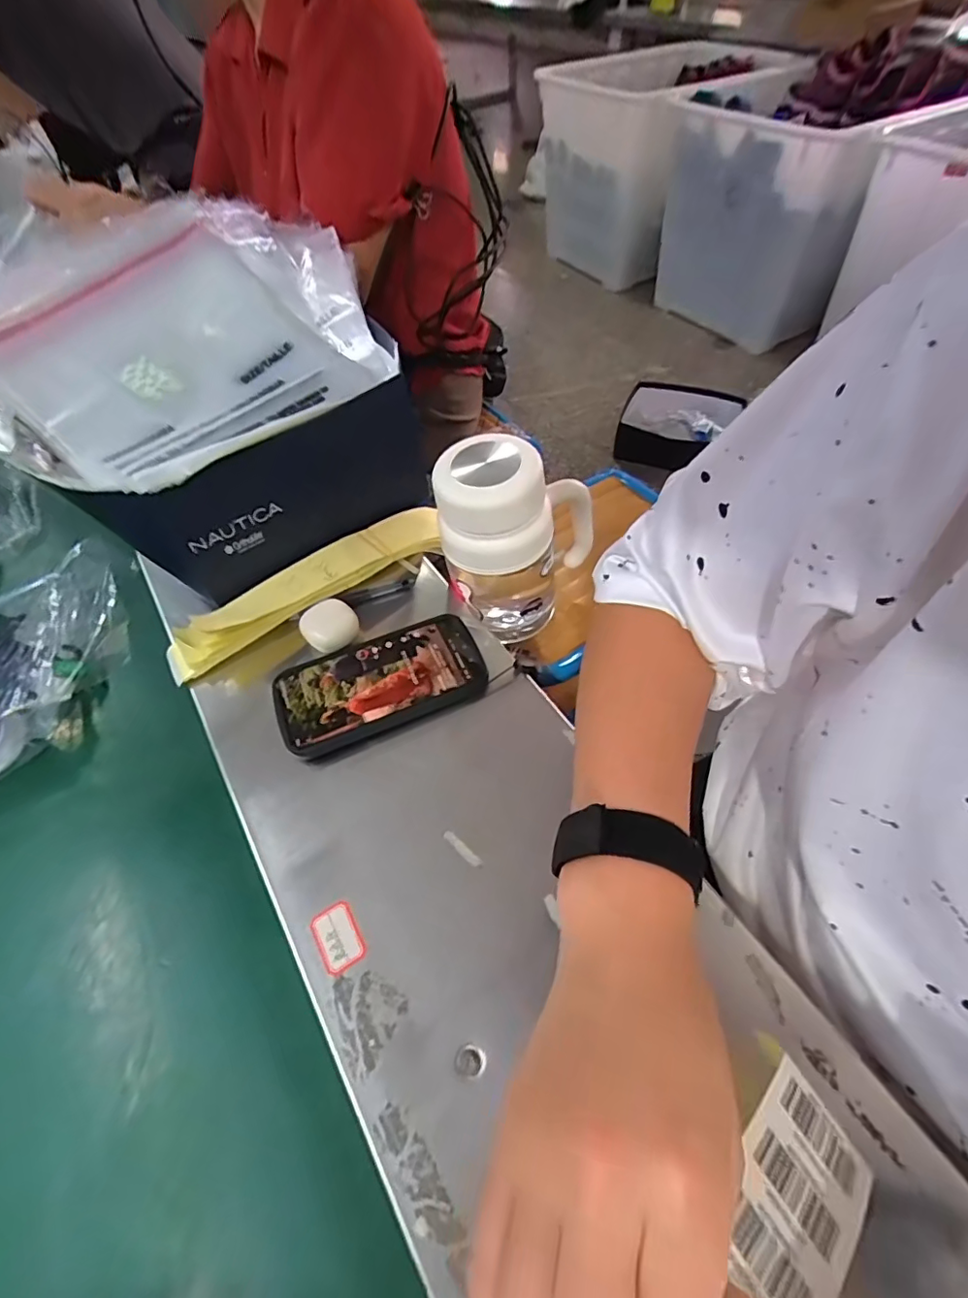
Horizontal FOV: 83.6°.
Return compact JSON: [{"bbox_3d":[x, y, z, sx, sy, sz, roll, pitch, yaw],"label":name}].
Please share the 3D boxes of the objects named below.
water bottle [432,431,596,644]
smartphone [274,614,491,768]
[{"bbox_3d":[0.030,-0.092,0.491,0.127,0.180,0.100,9,53,9],"label":"water bottle"},{"bbox_3d":[-0.082,0.028,0.442,0.165,0.010,0.091,-21,54,-14],"label":"smartphone"}]

